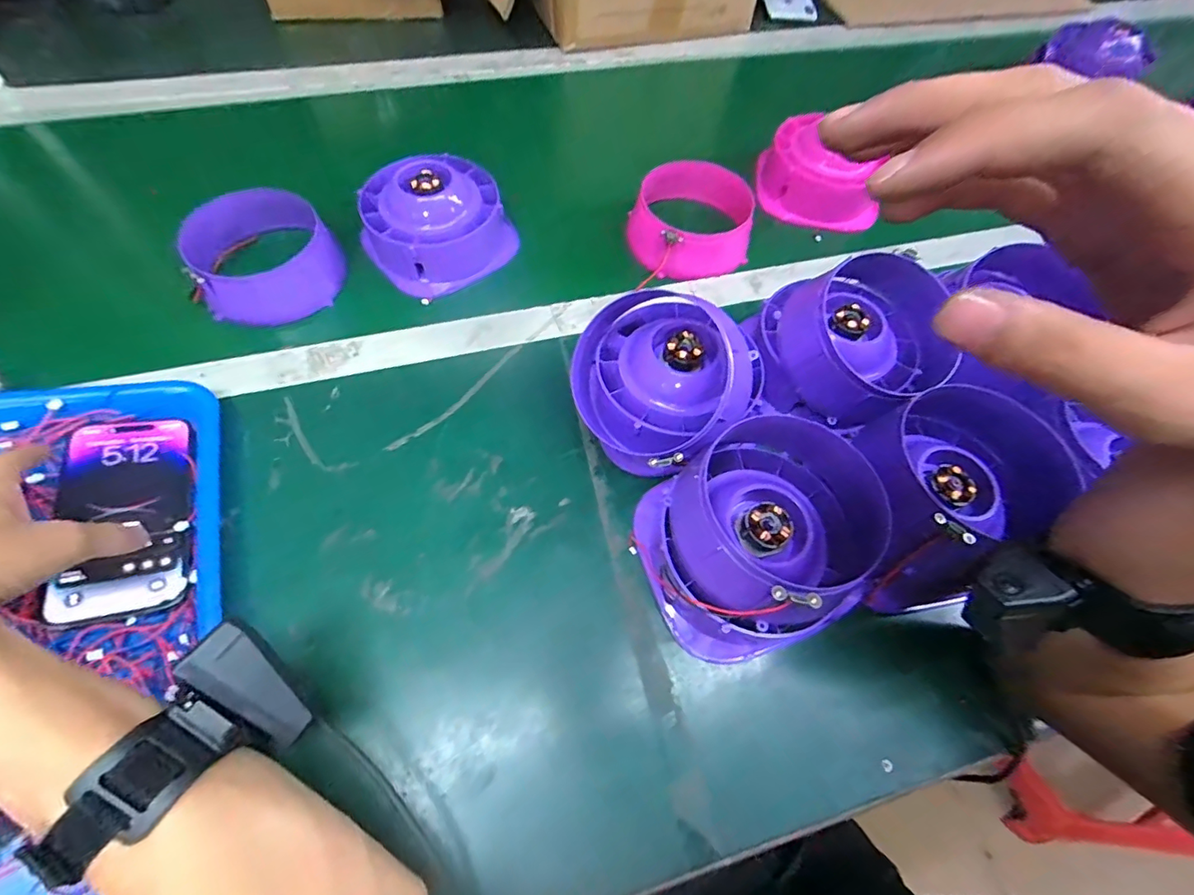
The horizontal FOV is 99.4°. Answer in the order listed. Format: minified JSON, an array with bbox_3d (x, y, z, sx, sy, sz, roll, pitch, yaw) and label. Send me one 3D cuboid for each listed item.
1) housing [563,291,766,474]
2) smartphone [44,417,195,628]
[{"bbox_3d":[0.047,-0.051,0.390,0.133,0.088,0.138,38,67,15],"label":"housing"},{"bbox_3d":[-0.315,0.042,0.341,0.074,0.009,0.141,-11,64,-22],"label":"smartphone"}]

